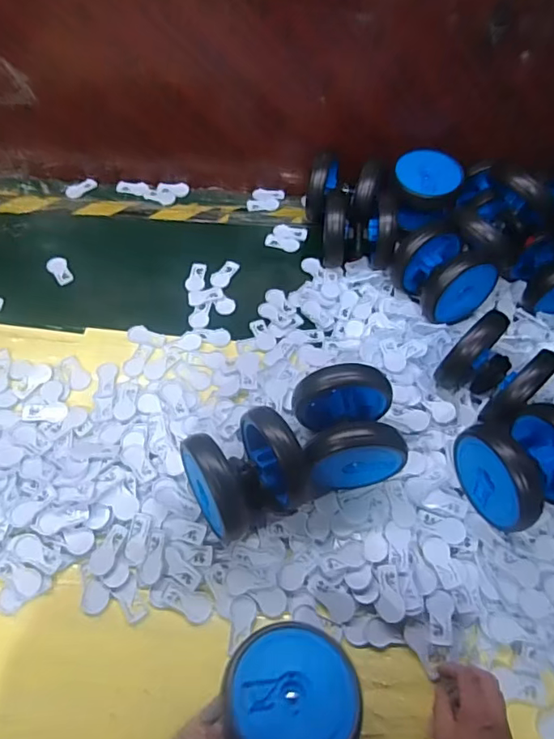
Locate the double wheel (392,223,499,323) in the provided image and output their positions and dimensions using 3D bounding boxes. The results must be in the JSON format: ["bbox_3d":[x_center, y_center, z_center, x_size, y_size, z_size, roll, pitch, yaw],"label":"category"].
[{"bbox_3d":[0.278,-0.164,0.851,0.133,0.111,0.139,-17,60,-13],"label":"double wheel"}]

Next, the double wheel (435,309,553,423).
[{"bbox_3d":[0.314,0.006,0.744,0.123,0.115,0.119,-35,65,-22],"label":"double wheel"}]

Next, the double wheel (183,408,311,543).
[{"bbox_3d":[-0.037,0.135,0.644,0.132,0.138,0.122,-30,63,-20],"label":"double wheel"}]

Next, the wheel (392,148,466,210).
[{"bbox_3d":[0.267,-0.349,0.942,0.126,0.054,0.118,-20,75,4],"label":"wheel"}]

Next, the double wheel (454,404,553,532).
[{"bbox_3d":[0.316,0.124,0.660,0.127,0.134,0.133,-18,60,-13],"label":"double wheel"}]

